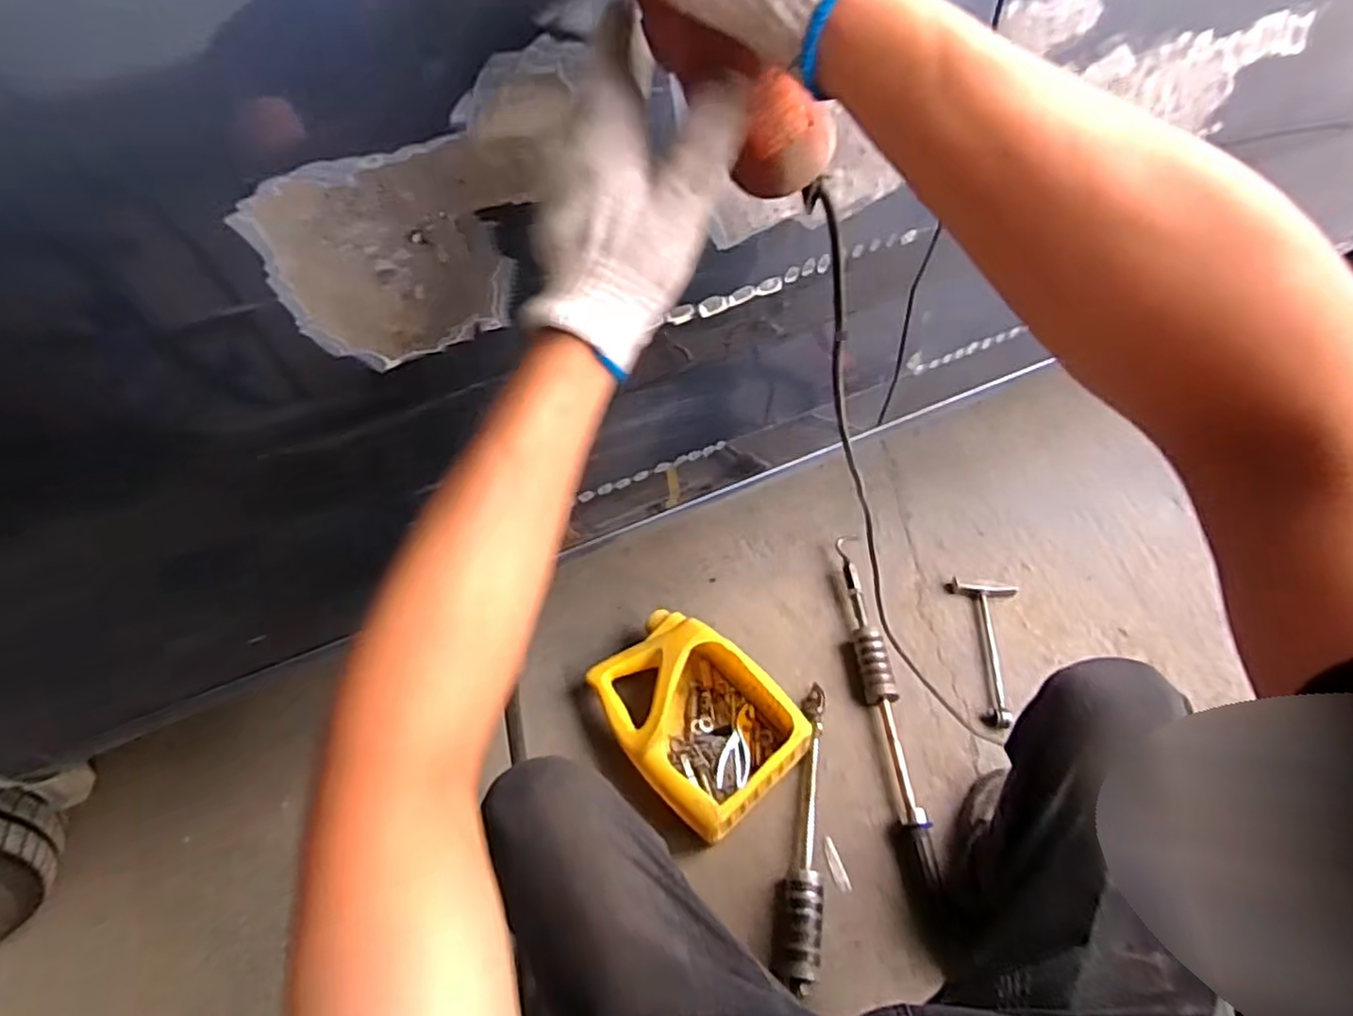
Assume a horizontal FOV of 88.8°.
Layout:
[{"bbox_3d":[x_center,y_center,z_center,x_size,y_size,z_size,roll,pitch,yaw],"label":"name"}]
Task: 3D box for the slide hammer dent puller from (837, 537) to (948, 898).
[{"bbox_3d":[0.306,0.282,1.021,0.053,0.040,0.553,-6,55,0],"label":"slide hammer dent puller"}]

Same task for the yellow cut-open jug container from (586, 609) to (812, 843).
[{"bbox_3d":[0.023,0.291,0.989,0.209,0.101,0.280,-39,61,-21],"label":"yellow cut-open jug container"}]

